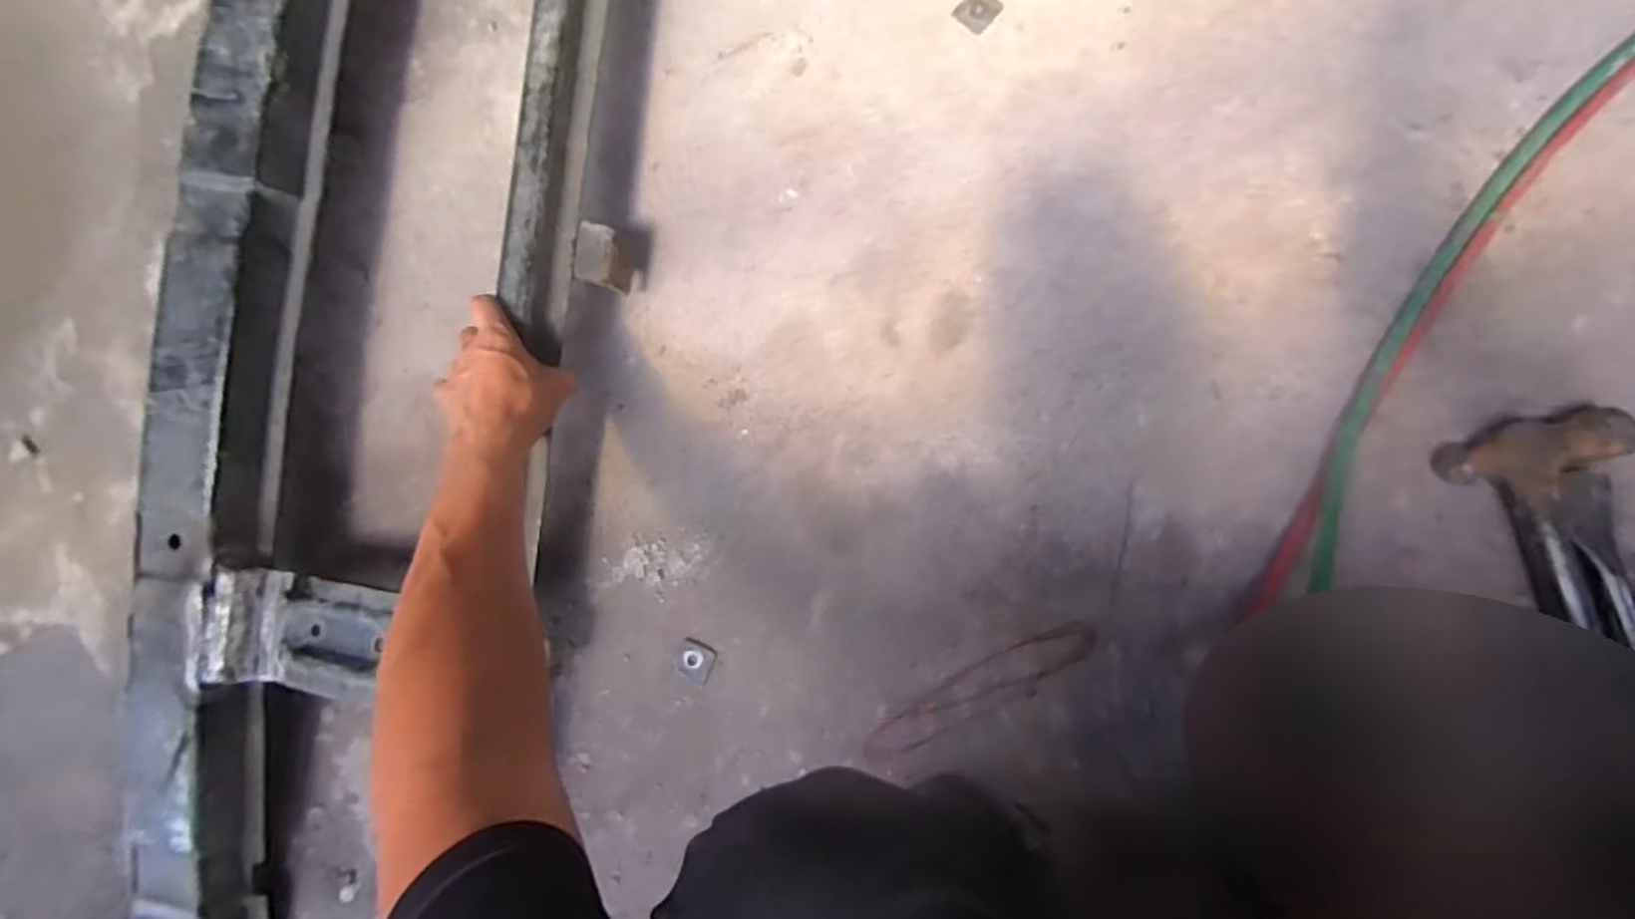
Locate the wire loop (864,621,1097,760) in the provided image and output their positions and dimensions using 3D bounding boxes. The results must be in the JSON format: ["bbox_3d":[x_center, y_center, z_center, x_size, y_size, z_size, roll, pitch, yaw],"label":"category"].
[{"bbox_3d":[0.138,0.199,0.610,0.216,0.005,0.045,-28,93,5],"label":"wire loop"}]

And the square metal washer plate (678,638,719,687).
[{"bbox_3d":[-0.110,0.184,0.642,0.032,0.004,0.035,24,92,8],"label":"square metal washer plate"}]

